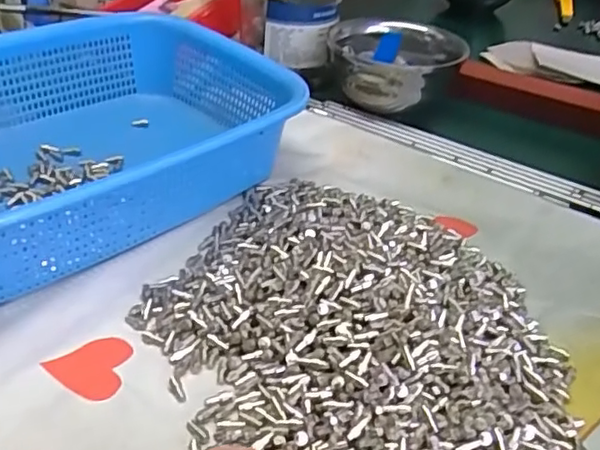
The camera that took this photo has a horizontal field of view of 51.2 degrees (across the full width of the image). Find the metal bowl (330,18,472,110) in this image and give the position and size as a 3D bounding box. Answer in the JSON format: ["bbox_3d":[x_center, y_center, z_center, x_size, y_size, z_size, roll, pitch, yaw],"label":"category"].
[{"bbox_3d":[0.085,-0.146,0.582,0.114,0.058,0.114,-3,36,-10],"label":"metal bowl"}]

